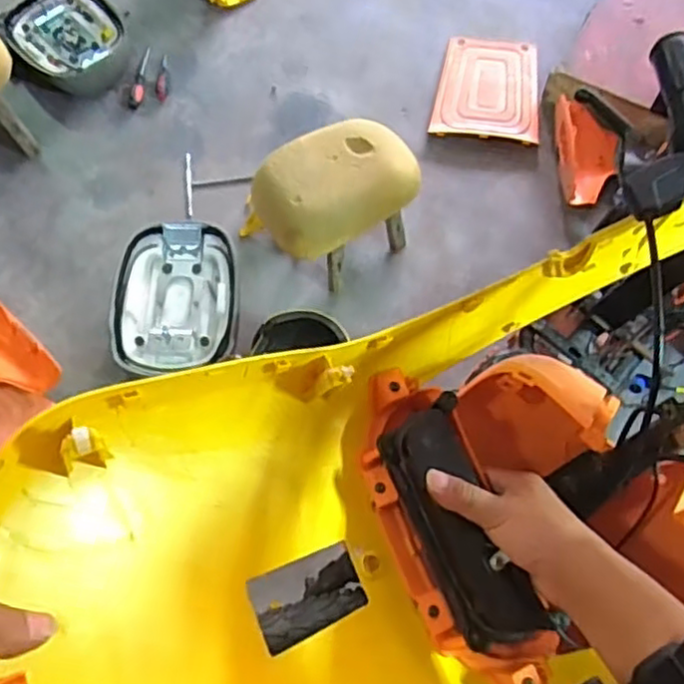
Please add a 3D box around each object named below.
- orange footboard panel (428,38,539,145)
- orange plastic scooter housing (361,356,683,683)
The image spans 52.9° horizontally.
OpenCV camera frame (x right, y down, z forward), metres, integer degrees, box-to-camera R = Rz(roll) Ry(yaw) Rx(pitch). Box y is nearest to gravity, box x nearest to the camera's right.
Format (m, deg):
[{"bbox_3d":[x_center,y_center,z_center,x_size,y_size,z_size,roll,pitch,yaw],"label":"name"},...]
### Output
[{"bbox_3d":[0.386,-0.661,1.789,0.264,0.015,0.317,9,69,7],"label":"orange footboard panel"},{"bbox_3d":[0.163,0.137,0.597,0.249,0.177,0.257,-21,69,-8],"label":"orange plastic scooter housing"}]

